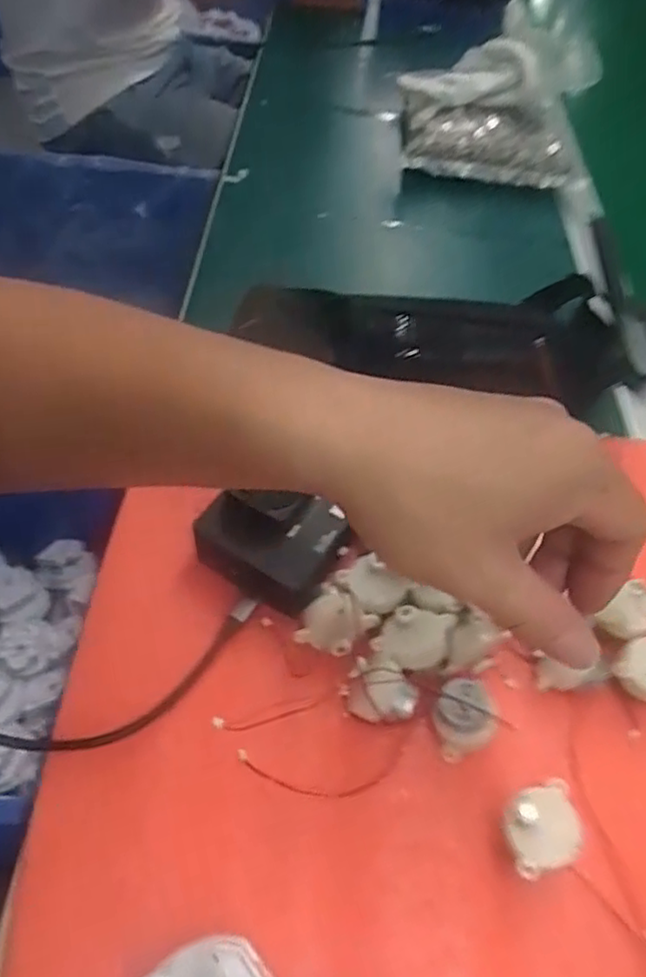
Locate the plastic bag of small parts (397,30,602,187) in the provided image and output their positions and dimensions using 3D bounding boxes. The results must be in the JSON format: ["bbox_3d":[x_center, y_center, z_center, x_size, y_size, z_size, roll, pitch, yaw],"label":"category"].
[{"bbox_3d":[0.173,-0.383,0.694,0.180,0.104,0.098,6,52,-2],"label":"plastic bag of small parts"}]

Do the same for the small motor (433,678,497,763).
[{"bbox_3d":[0.067,0.111,0.331,0.027,0.024,0.029,3,52,-4],"label":"small motor"}]

